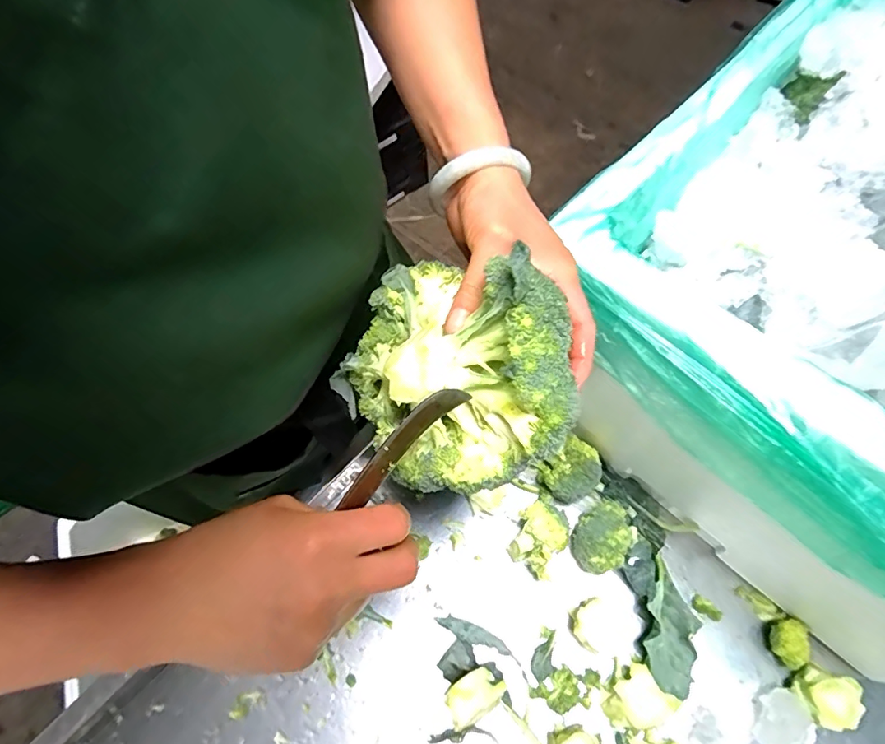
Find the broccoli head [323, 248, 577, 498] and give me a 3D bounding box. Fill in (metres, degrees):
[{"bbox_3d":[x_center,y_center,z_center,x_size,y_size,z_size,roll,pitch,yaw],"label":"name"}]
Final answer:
[{"bbox_3d":[0.012,0.008,0.305,0.149,0.097,0.150,10,85,35],"label":"broccoli head"}]

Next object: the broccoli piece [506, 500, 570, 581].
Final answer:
[{"bbox_3d":[0.090,0.162,0.475,0.046,0.049,0.059,31,68,17],"label":"broccoli piece"}]

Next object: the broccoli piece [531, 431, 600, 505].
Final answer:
[{"bbox_3d":[0.127,0.099,0.492,0.051,0.059,0.052,-1,63,2],"label":"broccoli piece"}]

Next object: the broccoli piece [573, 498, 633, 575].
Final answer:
[{"bbox_3d":[0.148,0.158,0.469,0.054,0.054,0.053,-1,63,2],"label":"broccoli piece"}]

